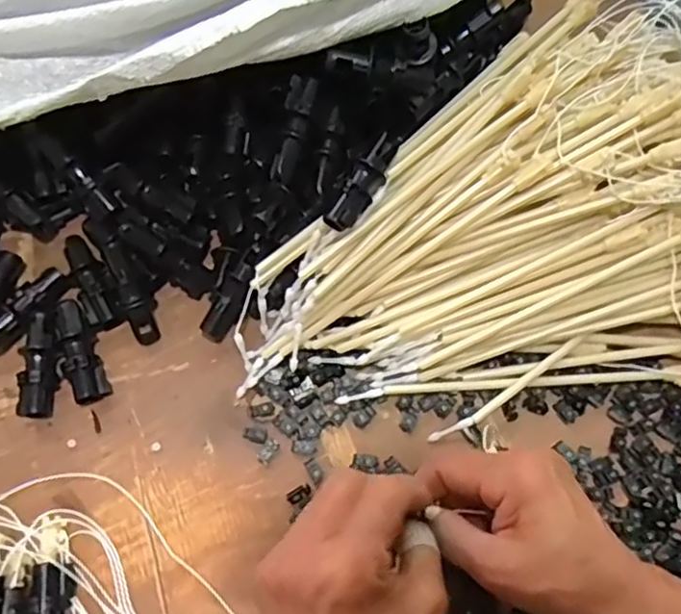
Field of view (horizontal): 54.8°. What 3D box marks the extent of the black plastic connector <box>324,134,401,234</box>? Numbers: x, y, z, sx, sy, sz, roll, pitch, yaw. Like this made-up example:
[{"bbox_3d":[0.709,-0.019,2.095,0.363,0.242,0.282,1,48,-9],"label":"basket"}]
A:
[{"bbox_3d":[0.016,-0.076,0.398,0.017,0.016,0.070,33,73,10],"label":"black plastic connector"}]

